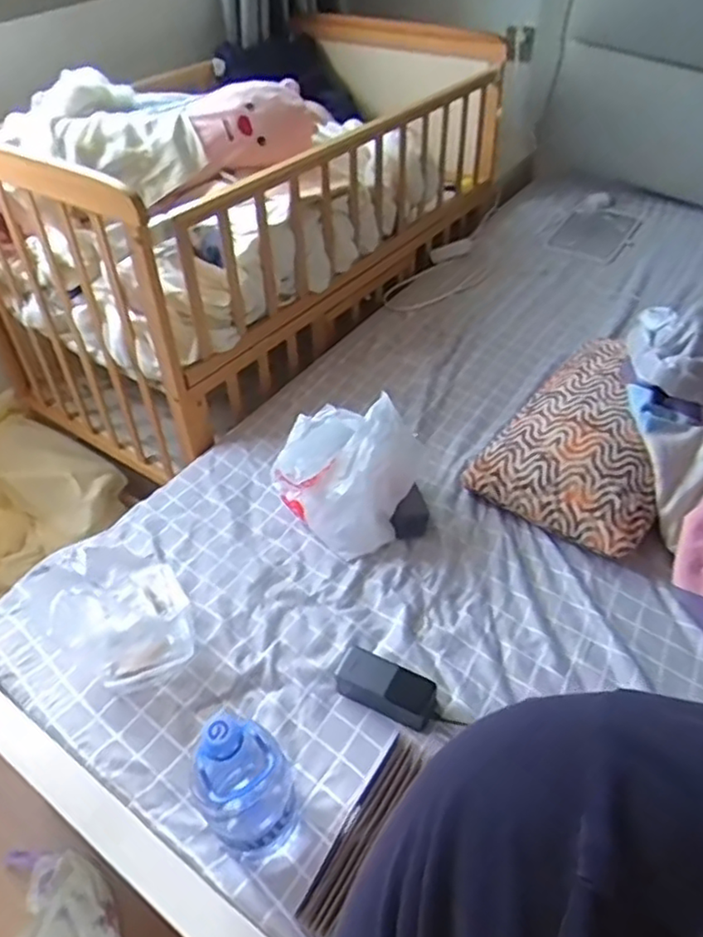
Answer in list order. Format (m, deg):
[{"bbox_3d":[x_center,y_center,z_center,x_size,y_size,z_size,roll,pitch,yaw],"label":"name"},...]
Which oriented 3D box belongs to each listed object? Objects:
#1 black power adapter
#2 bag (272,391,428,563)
[{"bbox_3d":[0.046,0.286,0.884,0.137,0.039,0.057,20,49,23],"label":"black power adapter"},{"bbox_3d":[0.007,0.011,1.057,0.249,0.195,0.156,-10,44,-6],"label":"bag"}]

